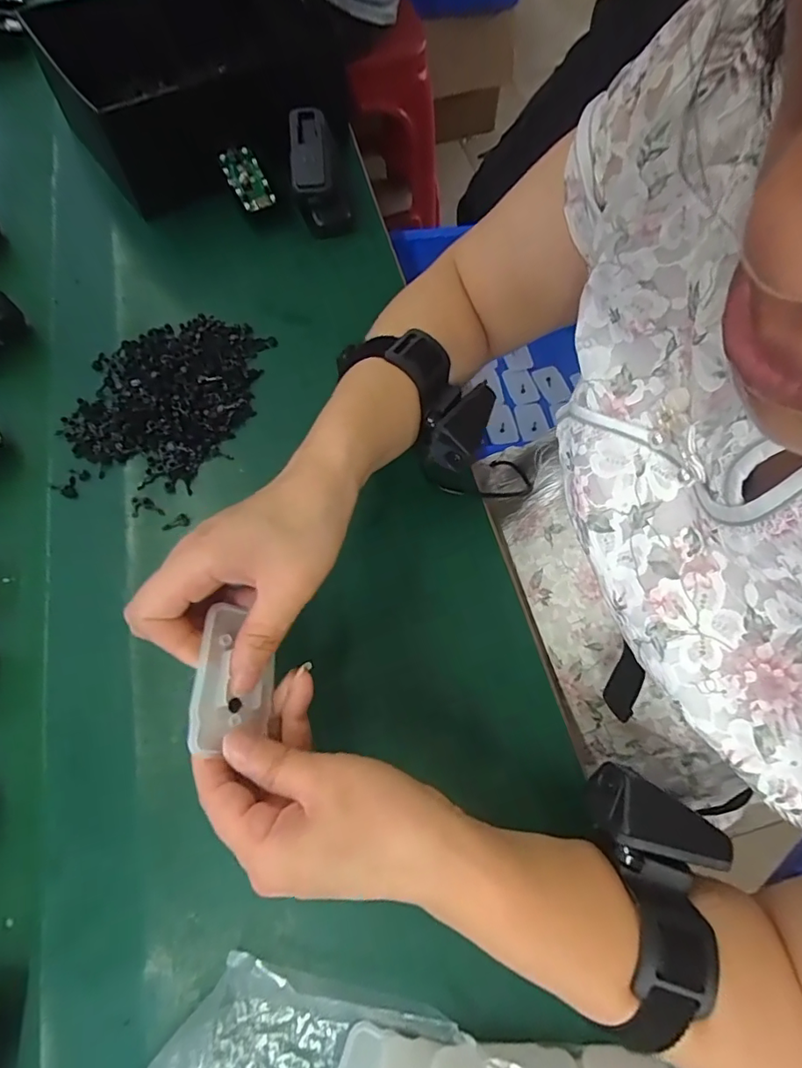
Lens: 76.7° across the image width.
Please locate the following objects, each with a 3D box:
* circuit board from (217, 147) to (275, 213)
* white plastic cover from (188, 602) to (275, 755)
[{"bbox_3d":[-0.143,-0.330,0.472,0.032,0.008,0.058,-26,98,-2],"label":"circuit board"},{"bbox_3d":[-0.079,0.068,0.244,0.038,0.008,0.066,23,54,-40],"label":"white plastic cover"}]

